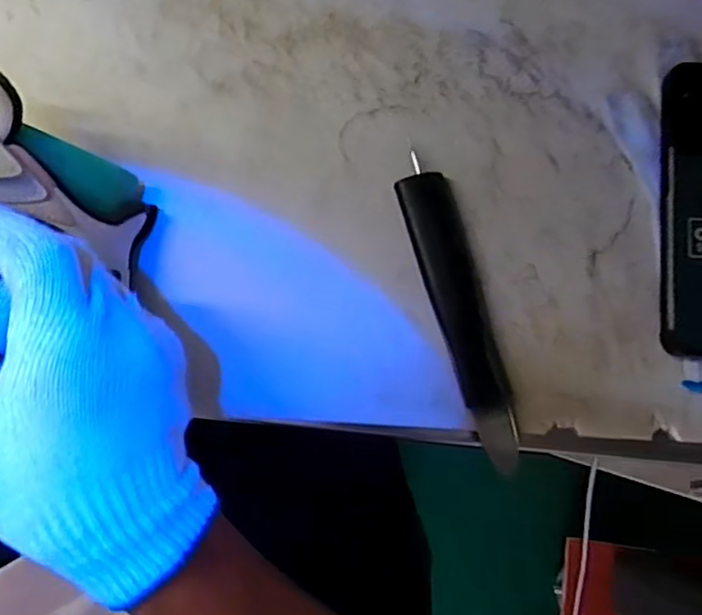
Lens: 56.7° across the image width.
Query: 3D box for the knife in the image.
[{"bbox_3d":[0.061,0.004,0.360,0.030,0.019,0.172,-15,85,-2],"label":"knife"}]

